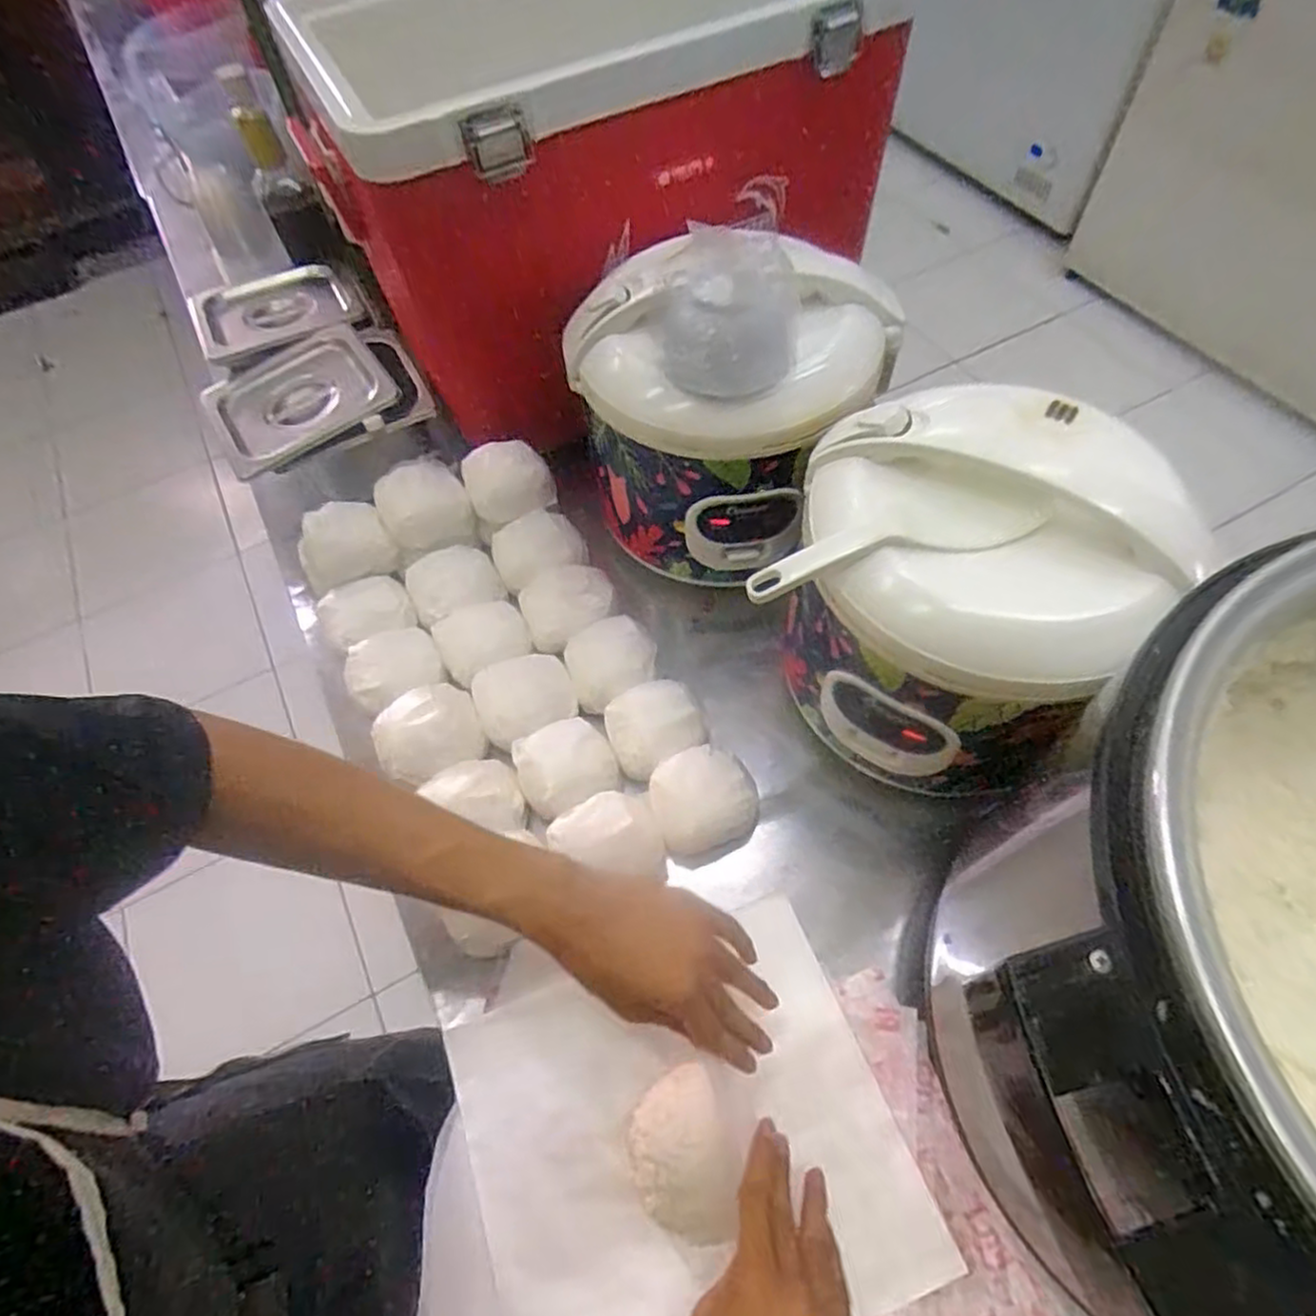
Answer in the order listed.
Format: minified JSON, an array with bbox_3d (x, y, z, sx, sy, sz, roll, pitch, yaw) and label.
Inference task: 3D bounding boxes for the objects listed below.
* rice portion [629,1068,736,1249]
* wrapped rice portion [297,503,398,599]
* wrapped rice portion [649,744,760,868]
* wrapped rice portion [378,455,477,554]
[{"bbox_3d":[0.015,0.315,0.464,0.060,0.041,0.094,-12,59,-3],"label":"rice portion"},{"bbox_3d":[-0.299,-0.104,0.704,0.091,0.060,0.059,-20,60,-8],"label":"wrapped rice portion"},{"bbox_3d":[0.034,0.118,0.599,0.081,0.054,0.080,-21,60,-9],"label":"wrapped rice portion"},{"bbox_3d":[-0.229,-0.151,0.719,0.083,0.068,0.078,-23,60,-10],"label":"wrapped rice portion"}]

